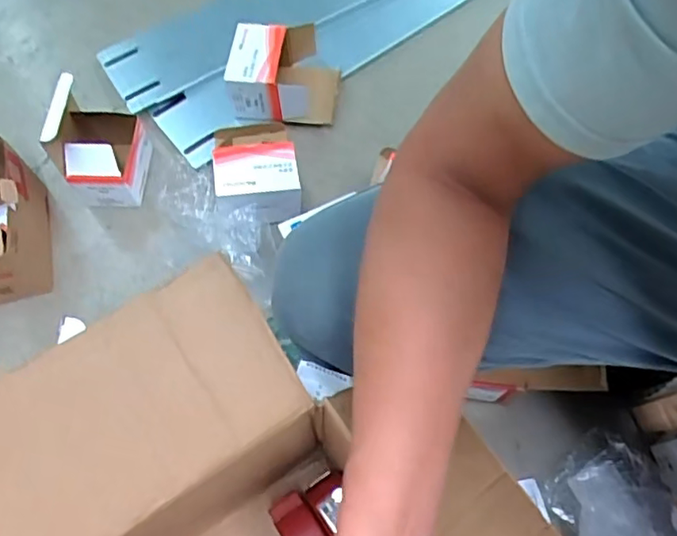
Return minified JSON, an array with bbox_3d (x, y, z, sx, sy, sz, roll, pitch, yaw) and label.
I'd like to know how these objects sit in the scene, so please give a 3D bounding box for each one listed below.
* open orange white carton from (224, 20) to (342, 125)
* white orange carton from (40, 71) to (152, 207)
[{"bbox_3d":[-0.081,-0.287,0.872,0.159,0.120,0.124,-2,65,0],"label":"open orange white carton"},{"bbox_3d":[-0.319,-0.164,0.790,0.090,0.131,0.103,7,65,5],"label":"white orange carton"}]

